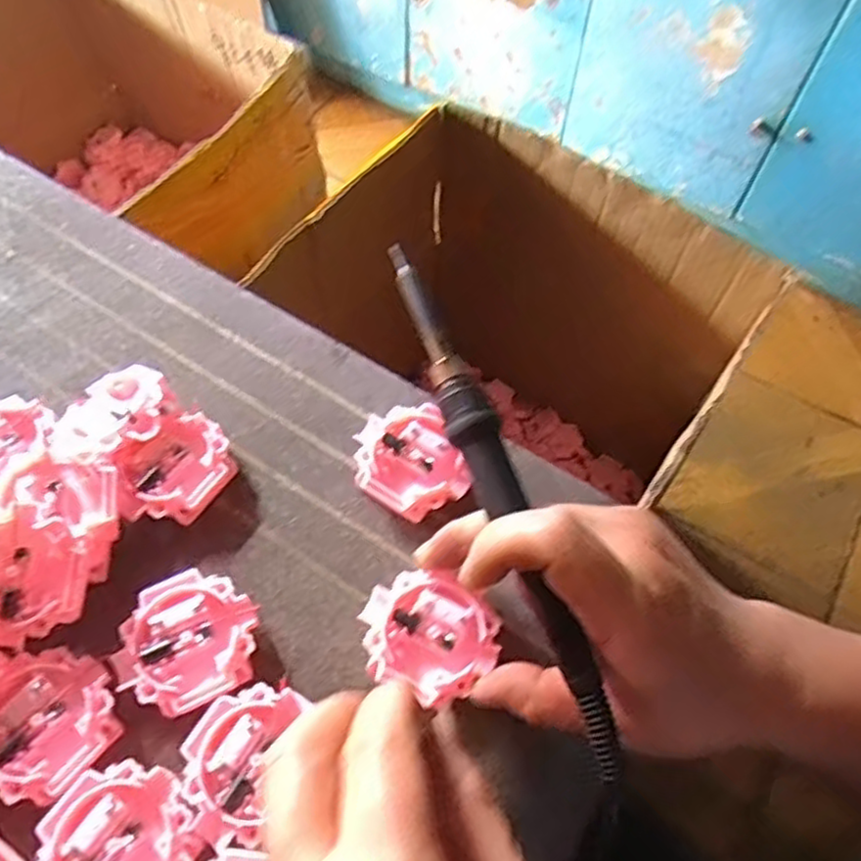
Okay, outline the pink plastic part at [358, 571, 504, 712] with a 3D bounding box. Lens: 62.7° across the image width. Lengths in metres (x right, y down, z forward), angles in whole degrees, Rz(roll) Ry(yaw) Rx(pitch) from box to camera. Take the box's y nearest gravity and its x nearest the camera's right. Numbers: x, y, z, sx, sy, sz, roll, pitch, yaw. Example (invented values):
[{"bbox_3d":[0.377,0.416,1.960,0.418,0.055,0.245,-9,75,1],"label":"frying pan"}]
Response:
[{"bbox_3d":[-0.001,0.081,0.284,0.054,0.009,0.045,23,60,12],"label":"pink plastic part"}]

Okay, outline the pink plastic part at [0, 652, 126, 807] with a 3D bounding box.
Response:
[{"bbox_3d":[-0.147,0.113,0.267,0.046,0.008,0.054,37,64,20],"label":"pink plastic part"}]

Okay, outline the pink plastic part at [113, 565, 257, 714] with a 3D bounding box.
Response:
[{"bbox_3d":[-0.098,0.085,0.285,0.055,0.012,0.052,-20,61,-14],"label":"pink plastic part"}]

